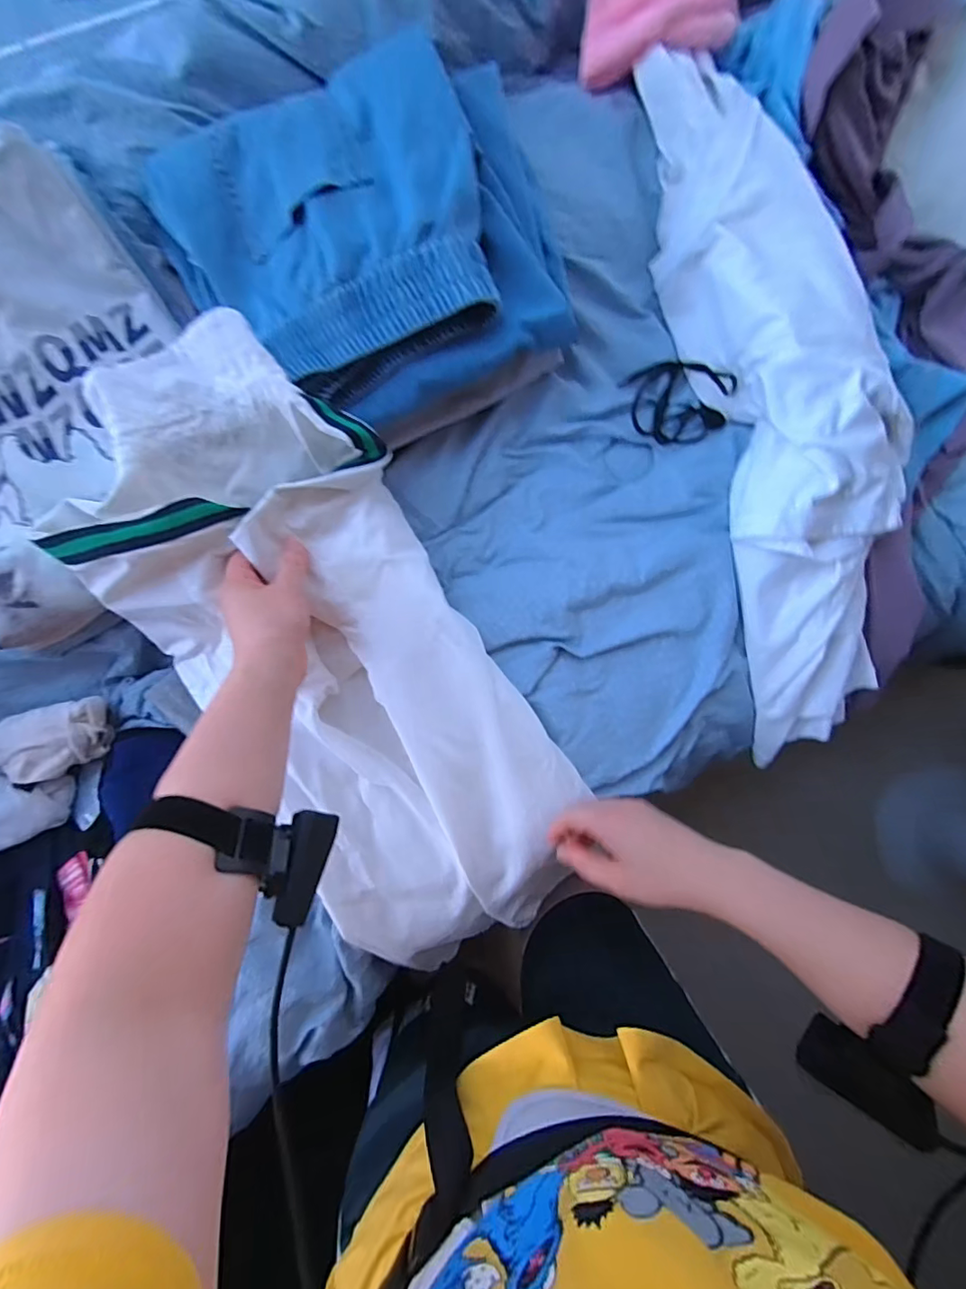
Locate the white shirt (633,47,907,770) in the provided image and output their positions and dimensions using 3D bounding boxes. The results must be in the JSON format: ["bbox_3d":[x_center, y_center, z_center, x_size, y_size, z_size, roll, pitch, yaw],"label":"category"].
[{"bbox_3d":[0.289,-0.206,0.479,0.143,0.104,0.612,-15,92,-4],"label":"white shirt"}]

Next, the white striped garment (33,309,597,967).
[{"bbox_3d":[-0.113,0.031,0.452,0.243,0.082,0.555,-31,101,-3],"label":"white striped garment"}]

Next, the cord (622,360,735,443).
[{"bbox_3d":[0.192,-0.243,0.511,0.091,0.046,0.086,-25,92,-3],"label":"cord"}]

